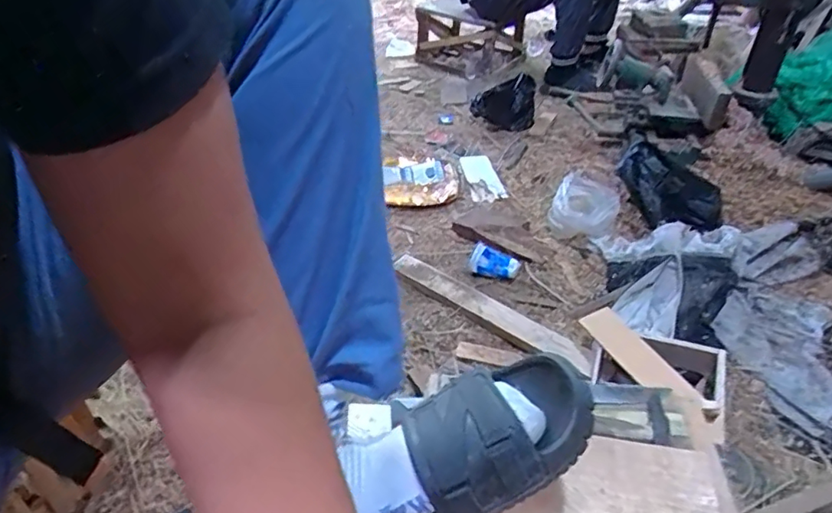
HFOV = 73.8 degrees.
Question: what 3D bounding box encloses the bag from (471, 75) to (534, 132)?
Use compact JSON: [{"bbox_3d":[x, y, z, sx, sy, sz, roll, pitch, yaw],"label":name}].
[{"bbox_3d":[0.259,-0.452,1.641,0.183,0.126,0.147,4,36,5],"label":"bag"}]

